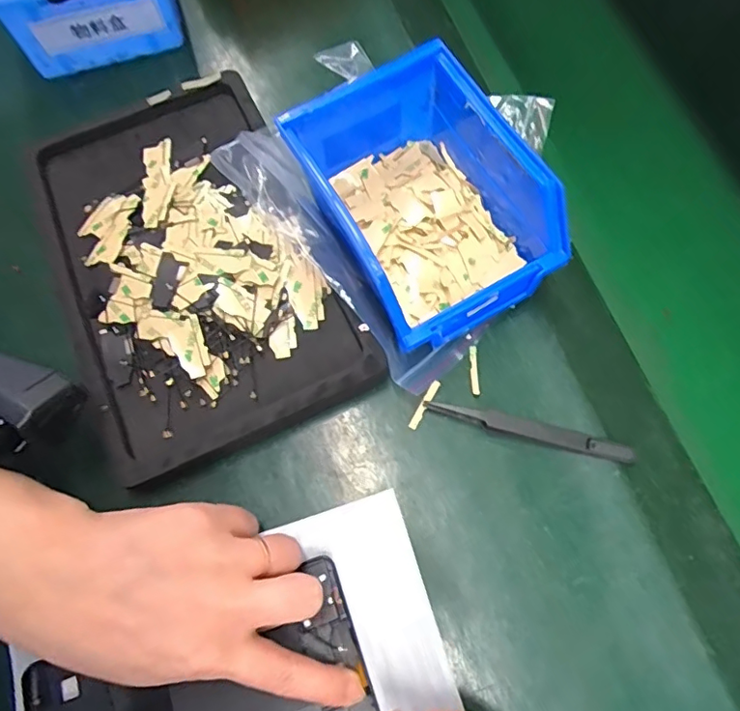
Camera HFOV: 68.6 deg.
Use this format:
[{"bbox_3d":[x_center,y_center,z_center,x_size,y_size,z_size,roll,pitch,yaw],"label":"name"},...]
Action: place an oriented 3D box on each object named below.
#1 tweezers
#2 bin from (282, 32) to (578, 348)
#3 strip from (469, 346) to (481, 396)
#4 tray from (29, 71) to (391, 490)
[{"bbox_3d":[0.087,0.041,0.294,0.111,0.018,0.010,12,68,5],"label":"tweezers"},{"bbox_3d":[0.034,-0.087,0.311,0.125,0.071,0.143,-26,70,-10],"label":"bin"},{"bbox_3d":[0.060,0.008,0.311,0.005,0.004,0.030,-2,67,-1],"label":"strip"},{"bbox_3d":[-0.115,-0.061,0.341,0.154,0.031,0.267,-22,69,-9],"label":"tray"}]

